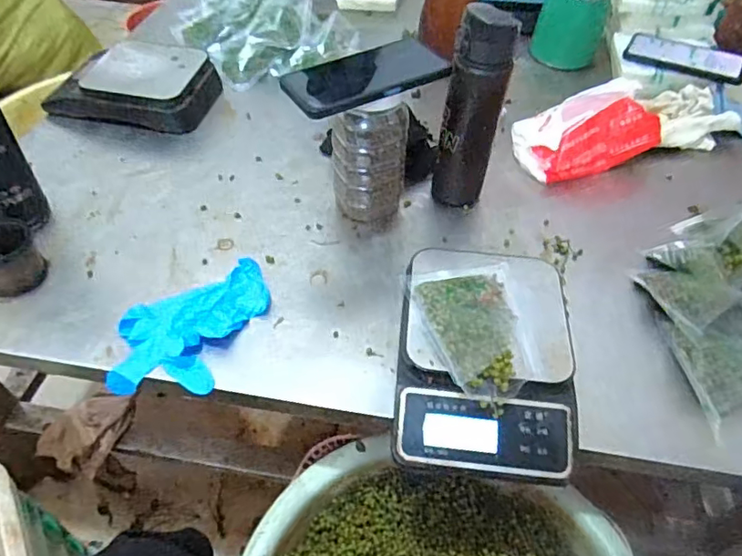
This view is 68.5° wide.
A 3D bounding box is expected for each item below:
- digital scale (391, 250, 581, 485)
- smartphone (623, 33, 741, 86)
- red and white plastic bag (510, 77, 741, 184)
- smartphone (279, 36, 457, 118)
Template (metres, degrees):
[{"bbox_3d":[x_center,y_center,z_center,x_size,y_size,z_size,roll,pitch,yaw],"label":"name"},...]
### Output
[{"bbox_3d":[0.102,0.066,0.497,0.154,0.068,0.215,5,49,2],"label":"digital scale"},{"bbox_3d":[0.471,-0.332,0.817,0.163,0.011,0.085,25,64,23],"label":"smartphone"},{"bbox_3d":[0.371,-0.226,0.757,0.353,0.094,0.120,-13,50,-13],"label":"red and white plastic bag"},{"bbox_3d":[-0.007,-0.208,0.552,0.166,0.013,0.095,-22,53,-20],"label":"smartphone"}]

